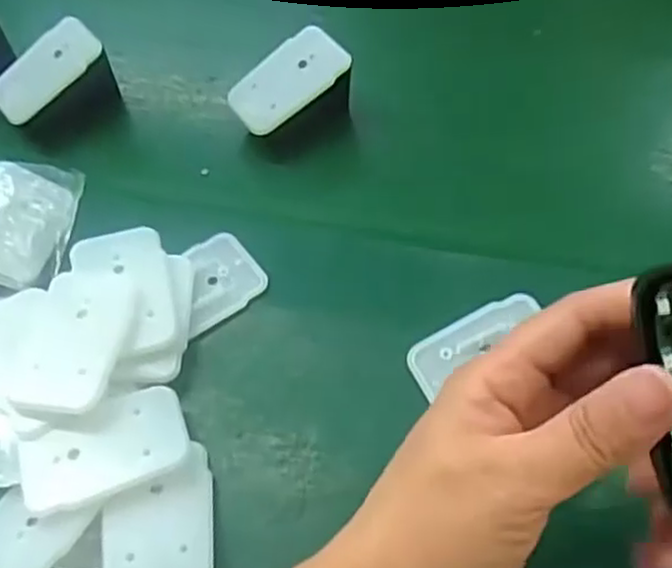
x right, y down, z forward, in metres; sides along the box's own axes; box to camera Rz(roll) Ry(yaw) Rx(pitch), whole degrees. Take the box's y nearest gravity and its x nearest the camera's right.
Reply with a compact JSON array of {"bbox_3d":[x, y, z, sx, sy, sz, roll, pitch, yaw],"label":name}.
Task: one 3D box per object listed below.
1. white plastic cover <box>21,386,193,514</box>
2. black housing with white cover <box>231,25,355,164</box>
[{"bbox_3d":[-0.097,0.068,0.306,0.066,0.009,0.041,-19,59,-10],"label":"white plastic cover"},{"bbox_3d":[-0.025,-0.109,0.422,0.068,0.041,0.043,-30,62,-17],"label":"black housing with white cover"}]

